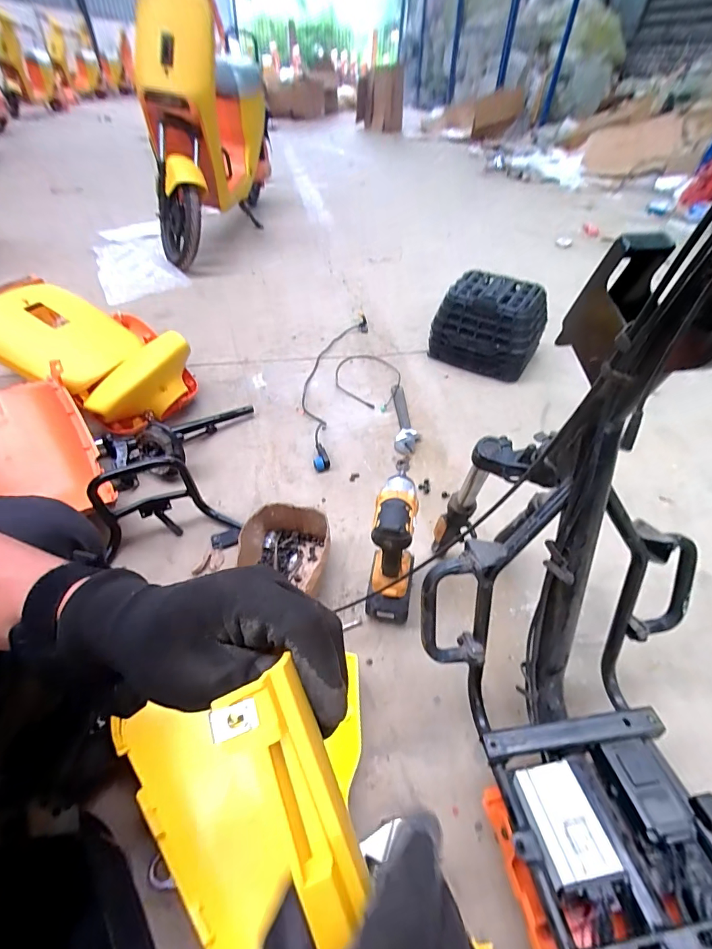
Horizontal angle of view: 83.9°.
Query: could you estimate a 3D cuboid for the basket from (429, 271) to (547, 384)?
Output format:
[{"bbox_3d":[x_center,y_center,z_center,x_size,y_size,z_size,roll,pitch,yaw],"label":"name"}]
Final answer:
[{"bbox_3d":[0.416,-0.466,1.241,0.302,0.214,0.224,28,53,24],"label":"basket"}]

